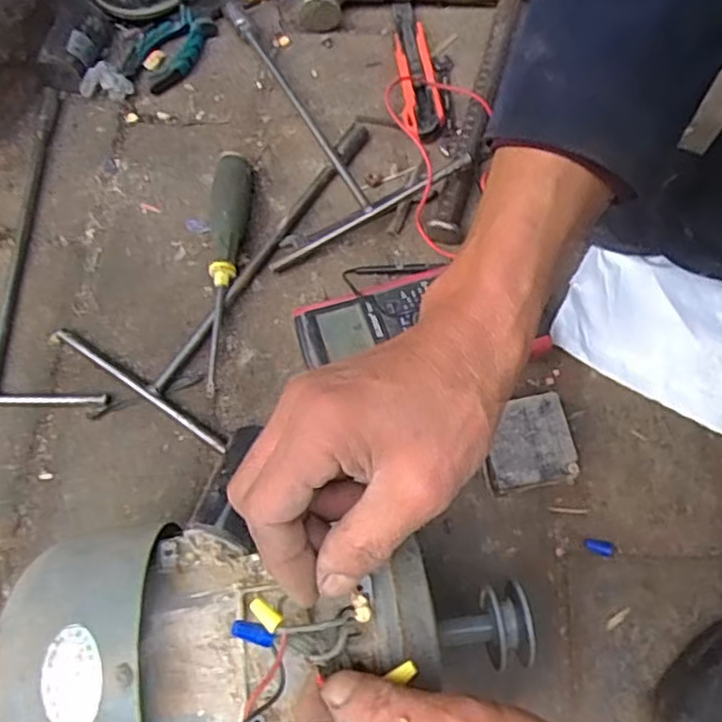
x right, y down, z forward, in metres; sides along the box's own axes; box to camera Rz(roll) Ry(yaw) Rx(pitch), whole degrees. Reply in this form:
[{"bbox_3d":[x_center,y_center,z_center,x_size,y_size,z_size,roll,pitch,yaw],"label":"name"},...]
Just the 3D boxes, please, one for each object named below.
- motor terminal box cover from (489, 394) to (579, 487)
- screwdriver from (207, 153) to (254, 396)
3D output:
[{"bbox_3d":[0.119,0.059,0.484,0.063,0.028,0.060,-12,69,-6],"label":"motor terminal box cover"},{"bbox_3d":[-0.105,-0.078,0.536,0.033,0.033,0.202,-3,68,-2],"label":"screwdriver"}]

